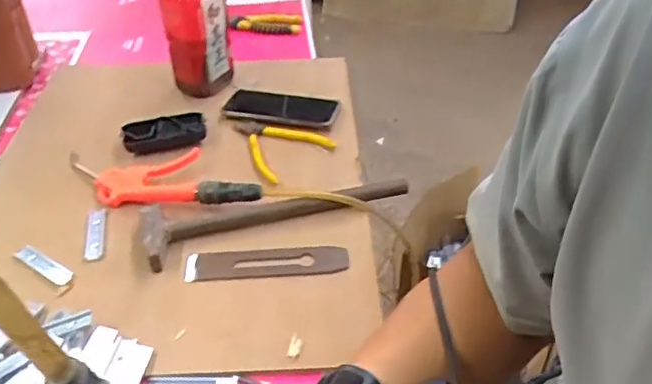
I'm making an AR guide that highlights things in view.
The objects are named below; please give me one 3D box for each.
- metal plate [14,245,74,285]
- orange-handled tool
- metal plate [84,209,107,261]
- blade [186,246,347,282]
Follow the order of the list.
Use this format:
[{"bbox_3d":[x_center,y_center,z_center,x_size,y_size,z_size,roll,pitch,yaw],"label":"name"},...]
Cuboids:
[{"bbox_3d":[-0.304,0.080,0.625,0.081,0.009,0.021,21,43,23],"label":"metal plate"},{"bbox_3d":[-0.207,-0.026,0.717,0.260,0.034,0.107,1,39,-1],"label":"orange-handled tool"},{"bbox_3d":[-0.263,0.048,0.658,0.020,0.006,0.079,-4,41,-13],"label":"metal plate"},{"bbox_3d":[-0.064,0.078,0.630,0.175,0.005,0.040,-3,46,-2],"label":"blade"}]

